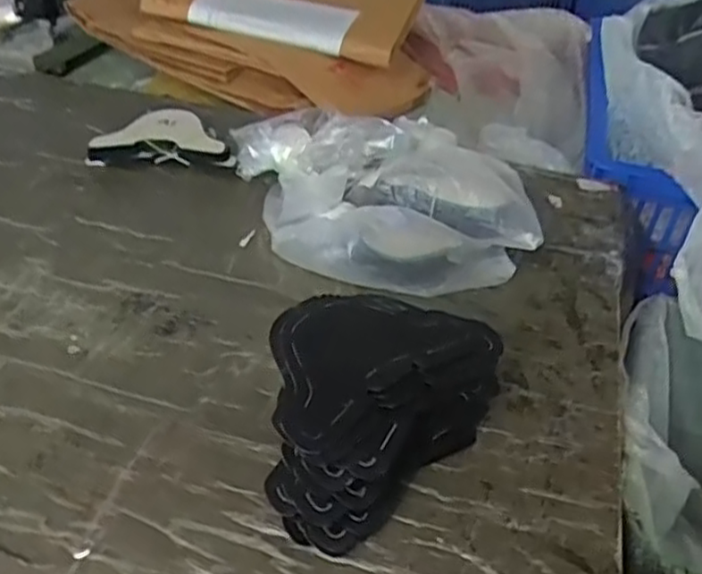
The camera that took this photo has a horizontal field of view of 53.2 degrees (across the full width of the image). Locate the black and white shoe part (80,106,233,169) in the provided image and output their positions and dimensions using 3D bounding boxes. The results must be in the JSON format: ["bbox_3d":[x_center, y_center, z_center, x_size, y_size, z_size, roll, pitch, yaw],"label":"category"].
[{"bbox_3d":[-0.199,-0.160,0.754,0.149,0.026,0.102,2,40,-3],"label":"black and white shoe part"}]

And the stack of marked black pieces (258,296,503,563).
[{"bbox_3d":[0.006,0.069,0.453,0.167,0.085,0.120,-31,51,-35],"label":"stack of marked black pieces"}]

